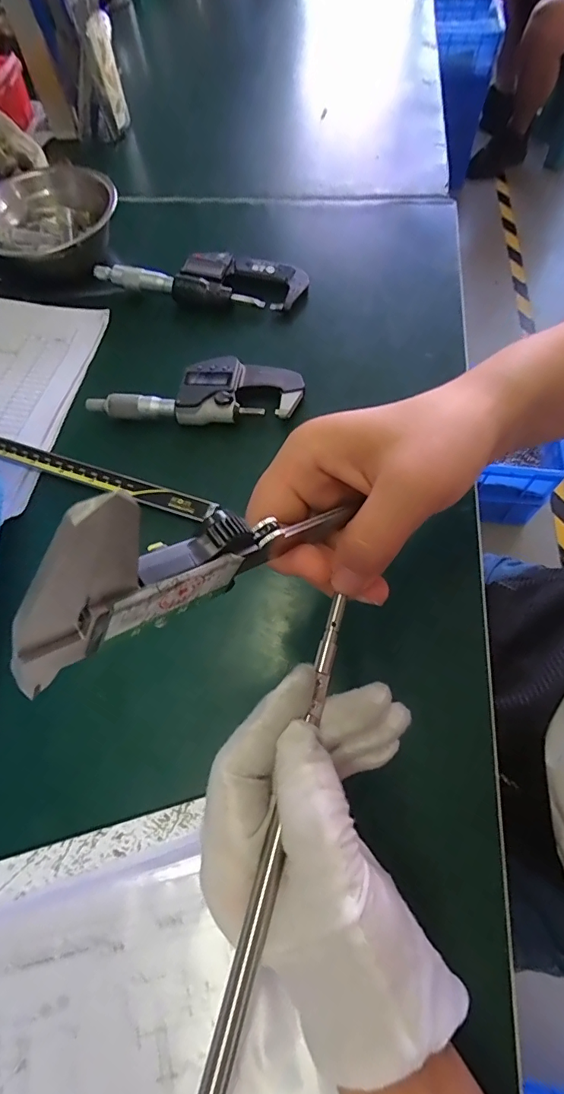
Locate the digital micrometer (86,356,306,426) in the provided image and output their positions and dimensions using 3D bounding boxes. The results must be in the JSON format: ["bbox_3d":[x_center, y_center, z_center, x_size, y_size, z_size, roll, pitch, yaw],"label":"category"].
[{"bbox_3d":[-0.064,-0.116,0.355,0.158,0.022,0.048,-4,63,1],"label":"digital micrometer"}]

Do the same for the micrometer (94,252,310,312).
[{"bbox_3d":[-0.070,-0.235,0.409,0.180,0.019,0.049,3,64,4],"label":"micrometer"}]

